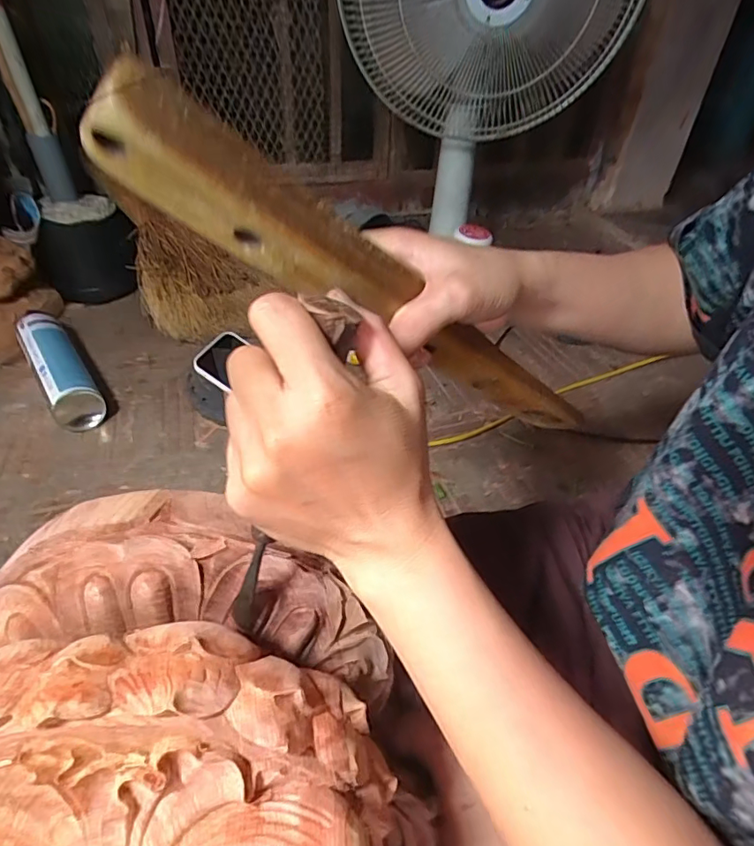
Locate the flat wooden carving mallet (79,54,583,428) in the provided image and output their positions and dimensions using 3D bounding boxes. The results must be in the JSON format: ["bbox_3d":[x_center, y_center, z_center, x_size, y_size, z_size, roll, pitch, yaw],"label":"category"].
[{"bbox_3d":[0.017,-0.058,0.284,0.330,0.047,0.027,25,26,-38],"label":"flat wooden carving mallet"}]

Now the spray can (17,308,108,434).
[{"bbox_3d":[-0.474,-0.084,0.764,0.069,0.066,0.277,-25,48,-29],"label":"spray can"}]

